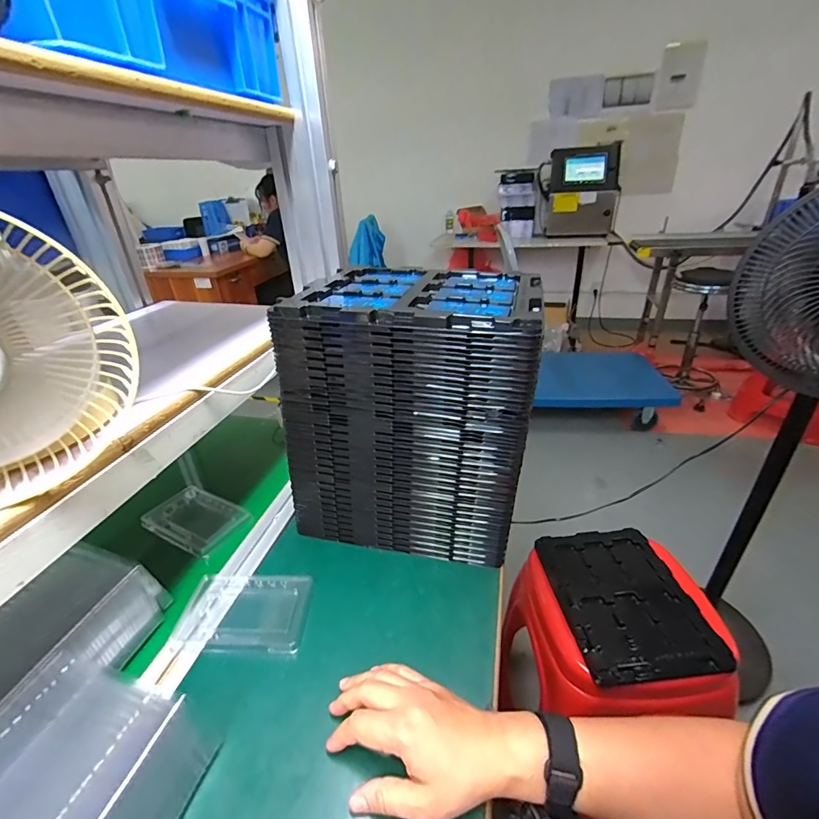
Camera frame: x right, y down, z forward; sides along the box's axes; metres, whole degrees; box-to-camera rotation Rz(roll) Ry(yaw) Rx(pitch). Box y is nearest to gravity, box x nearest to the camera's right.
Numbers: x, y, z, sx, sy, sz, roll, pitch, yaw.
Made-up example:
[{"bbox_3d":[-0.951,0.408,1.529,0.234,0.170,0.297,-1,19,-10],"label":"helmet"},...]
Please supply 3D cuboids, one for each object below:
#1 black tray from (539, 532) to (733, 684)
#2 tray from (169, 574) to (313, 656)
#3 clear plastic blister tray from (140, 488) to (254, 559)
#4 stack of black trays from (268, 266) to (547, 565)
[{"bbox_3d":[0.378,0.326,0.736,0.220,0.018,0.282,-5,30,-2],"label":"black tray"},{"bbox_3d":[-0.181,0.225,0.458,0.131,0.014,0.089,-2,30,3],"label":"tray"},{"bbox_3d":[-0.303,0.154,0.584,0.131,0.019,0.085,13,33,26],"label":"clear plastic blister tray"},{"bbox_3d":[0.007,-0.007,0.544,0.279,0.302,0.211,3,30,12],"label":"stack of black trays"}]

